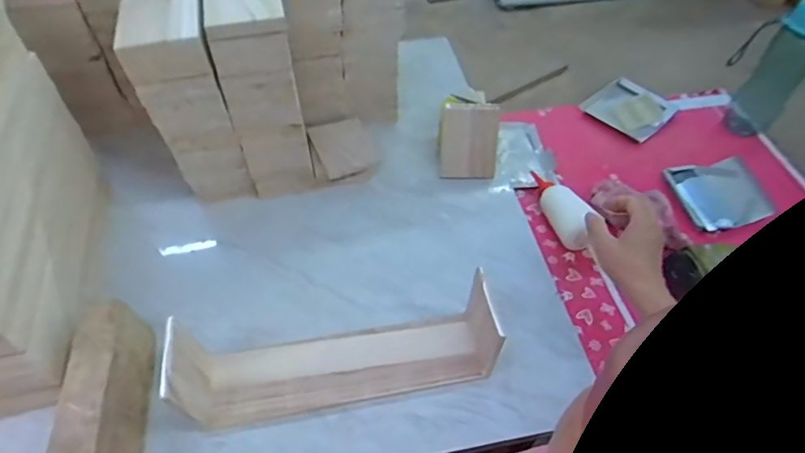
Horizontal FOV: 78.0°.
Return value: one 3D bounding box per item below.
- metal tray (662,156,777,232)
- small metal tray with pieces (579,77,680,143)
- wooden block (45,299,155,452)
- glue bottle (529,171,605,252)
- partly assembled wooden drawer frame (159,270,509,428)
[{"bbox_3d":[0.504,-0.053,0.792,0.124,0.025,0.130,-6,53,-7],"label":"metal tray"},{"bbox_3d":[0.432,-0.226,0.939,0.134,0.027,0.129,39,61,24],"label":"small metal tray with pieces"},{"bbox_3d":[-0.309,0.192,0.520,0.051,0.096,0.214,-6,54,-7],"label":"wooden block"},{"bbox_3d":[0.244,-0.037,0.768,0.050,0.039,0.160,-10,53,-10],"label":"glue bottle"},{"bbox_3d":[-0.053,0.136,0.569,0.374,0.112,0.105,-11,54,-10],"label":"partly assembled wooden drawer frame"}]

